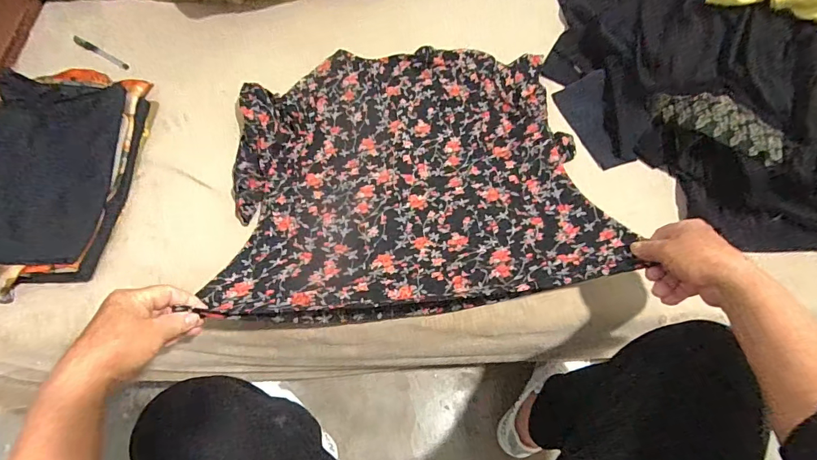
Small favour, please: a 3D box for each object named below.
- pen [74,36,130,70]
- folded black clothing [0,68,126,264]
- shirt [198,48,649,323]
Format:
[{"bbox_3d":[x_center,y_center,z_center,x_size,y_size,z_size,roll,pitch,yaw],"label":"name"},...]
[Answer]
[{"bbox_3d":[-0.567,-0.325,0.789,0.150,0.009,0.016,30,68,14],"label":"pen"},{"bbox_3d":[-0.554,-0.091,0.636,0.219,0.073,0.312,-3,64,-1],"label":"folded black clothing"},{"bbox_3d":[-0.001,-0.109,0.646,0.511,0.082,0.471,-5,64,-2],"label":"shirt"}]

